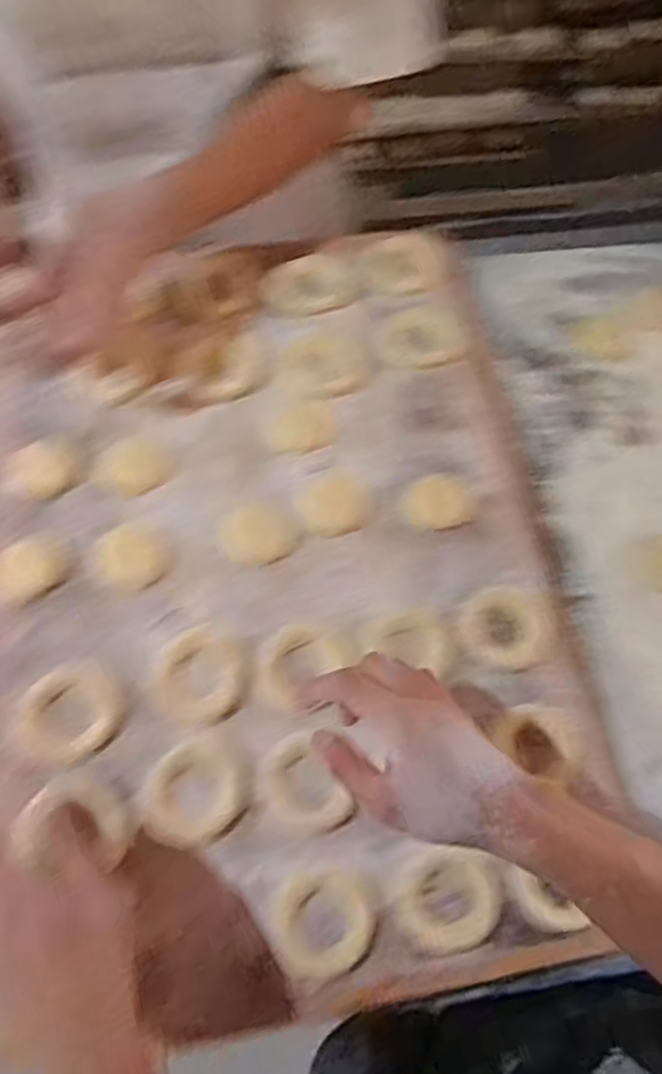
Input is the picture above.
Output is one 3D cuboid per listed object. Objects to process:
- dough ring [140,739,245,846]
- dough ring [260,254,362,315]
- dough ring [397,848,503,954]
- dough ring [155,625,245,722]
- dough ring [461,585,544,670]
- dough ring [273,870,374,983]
[{"bbox_3d":[-0.096,0.176,0.504,0.068,0.010,0.065,1,68,-3],"label":"dough ring"},{"bbox_3d":[-0.019,-0.231,0.667,0.087,0.010,0.068,-4,68,-5],"label":"dough ring"},{"bbox_3d":[0.079,0.243,0.489,0.067,0.011,0.060,5,68,-1],"label":"dough ring"},{"bbox_3d":[-0.097,0.102,0.541,0.064,0.007,0.070,1,68,-3],"label":"dough ring"},{"bbox_3d":[0.136,0.070,0.572,0.067,0.016,0.064,1,68,-3],"label":"dough ring"},{"bbox_3d":[-0.005,0.252,0.479,0.061,0.006,0.061,1,68,-3],"label":"dough ring"}]

